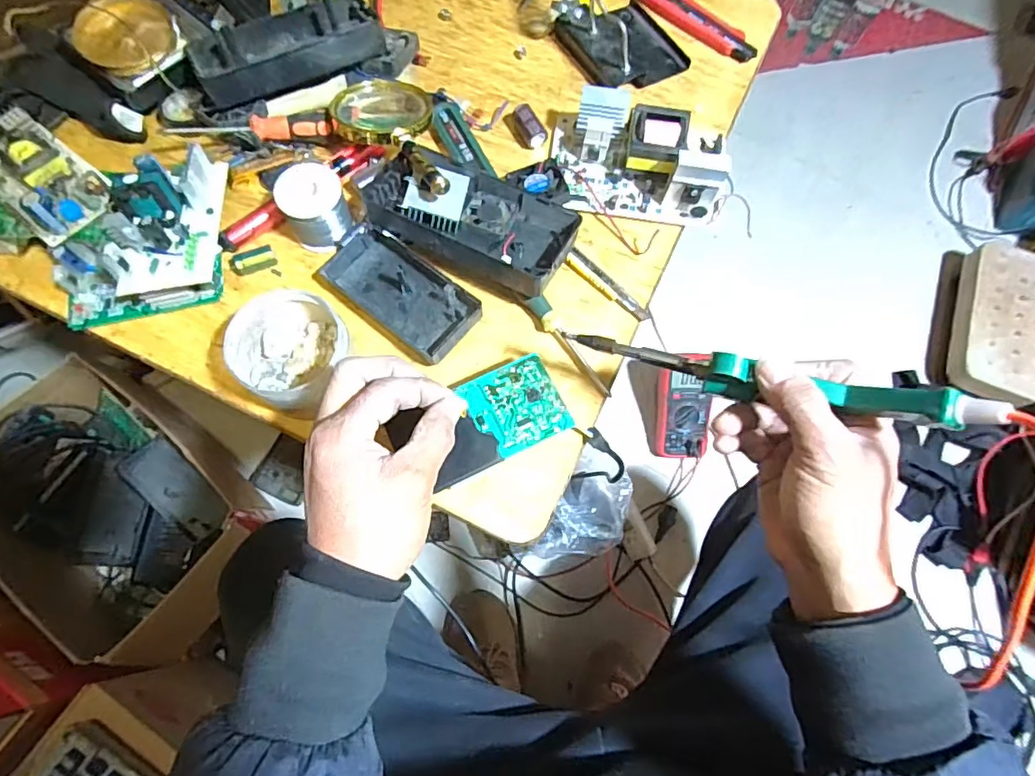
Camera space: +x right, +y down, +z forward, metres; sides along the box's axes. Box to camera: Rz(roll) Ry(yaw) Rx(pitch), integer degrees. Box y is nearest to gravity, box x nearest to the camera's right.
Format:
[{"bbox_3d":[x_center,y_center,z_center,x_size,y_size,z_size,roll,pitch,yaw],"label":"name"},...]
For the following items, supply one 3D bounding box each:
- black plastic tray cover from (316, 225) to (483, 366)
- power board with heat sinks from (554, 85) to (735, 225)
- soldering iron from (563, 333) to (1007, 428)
[{"bbox_3d":[-0.098,-0.079,0.467,0.135,0.025,0.064,38,74,12],"label":"black plastic tray cover"},{"bbox_3d":[0.111,-0.214,0.502,0.158,0.054,0.107,9,70,2],"label":"power board with heat sinks"},{"bbox_3d":[0.138,-0.007,0.331,0.231,0.031,0.022,13,68,31],"label":"soldering iron"}]

